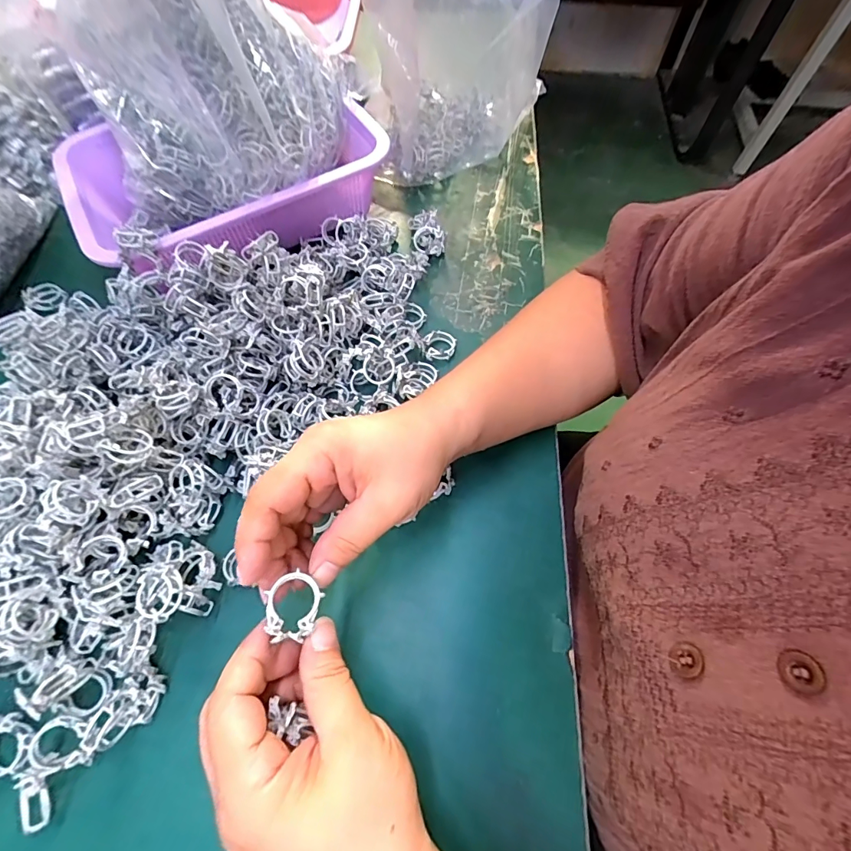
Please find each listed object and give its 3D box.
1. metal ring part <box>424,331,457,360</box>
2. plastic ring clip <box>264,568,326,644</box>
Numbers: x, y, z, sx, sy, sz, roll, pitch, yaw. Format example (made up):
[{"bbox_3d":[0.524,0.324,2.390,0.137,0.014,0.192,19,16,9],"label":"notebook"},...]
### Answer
[{"bbox_3d":[0.013,-0.067,0.358,0.025,0.009,0.026,0,62,0],"label":"metal ring part"},{"bbox_3d":[-0.064,0.087,0.206,0.023,0.011,0.025,24,58,-10],"label":"plastic ring clip"}]

